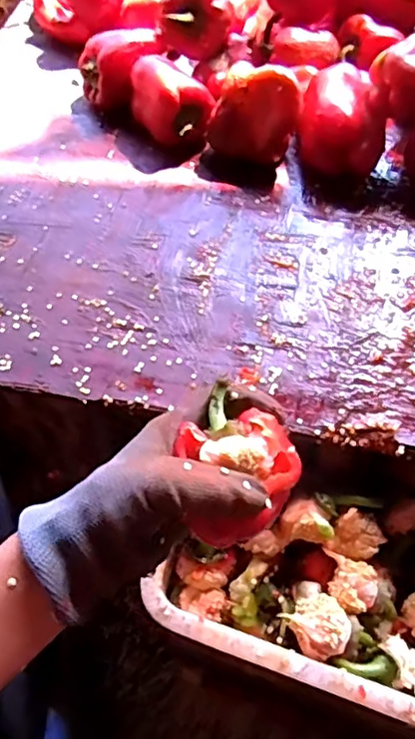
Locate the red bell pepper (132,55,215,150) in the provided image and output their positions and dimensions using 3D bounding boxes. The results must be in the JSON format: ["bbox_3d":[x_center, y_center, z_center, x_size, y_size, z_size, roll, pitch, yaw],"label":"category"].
[{"bbox_3d":[-0.039,-0.274,0.594,0.061,0.071,0.091,-36,64,-21],"label":"red bell pepper"}]

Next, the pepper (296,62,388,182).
[{"bbox_3d":[0.134,-0.242,0.574,0.083,0.069,0.097,7,57,5],"label":"pepper"}]

